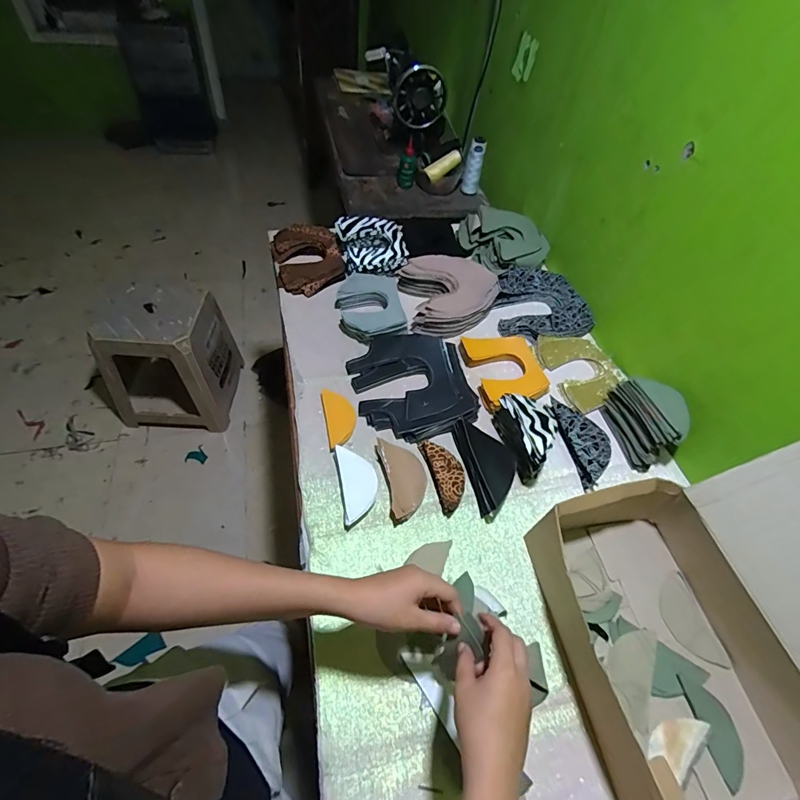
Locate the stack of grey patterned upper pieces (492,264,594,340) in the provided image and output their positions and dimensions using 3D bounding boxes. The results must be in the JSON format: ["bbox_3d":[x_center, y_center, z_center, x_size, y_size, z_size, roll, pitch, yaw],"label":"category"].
[{"bbox_3d":[0.288,-0.199,0.866,0.180,0.040,0.174,-3,55,-7],"label":"stack of grey patterned upper pieces"}]

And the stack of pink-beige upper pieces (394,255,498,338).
[{"bbox_3d":[0.099,-0.214,0.843,0.183,0.053,0.177,-7,55,-10],"label":"stack of pink-beige upper pieces"}]

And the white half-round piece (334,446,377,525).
[{"bbox_3d":[-0.060,0.121,0.614,0.056,0.006,0.111,2,53,-25],"label":"white half-round piece"}]

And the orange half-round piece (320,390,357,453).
[{"bbox_3d":[-0.095,0.029,0.677,0.049,0.014,0.113,-9,56,-11],"label":"orange half-round piece"}]

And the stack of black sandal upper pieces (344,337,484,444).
[{"bbox_3d":[0.021,-0.032,0.715,0.188,0.031,0.204,-11,56,-12],"label":"stack of black sandal upper pieces"}]

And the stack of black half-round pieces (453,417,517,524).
[{"bbox_3d":[0.136,0.099,0.639,0.072,0.038,0.147,-9,56,-11],"label":"stack of black half-round pieces"}]

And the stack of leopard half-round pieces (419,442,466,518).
[{"bbox_3d":[0.070,0.112,0.635,0.047,0.021,0.115,-11,56,-12],"label":"stack of leopard half-round pieces"}]

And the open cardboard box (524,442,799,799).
[{"bbox_3d":[0.365,0.229,0.435,0.329,0.240,0.335,-9,56,-11],"label":"open cardboard box"}]

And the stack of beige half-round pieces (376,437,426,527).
[{"bbox_3d":[0.006,0.114,0.620,0.061,0.023,0.123,-8,55,-10],"label":"stack of beige half-round pieces"}]

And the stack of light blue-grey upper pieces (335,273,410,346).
[{"bbox_3d":[-0.054,-0.179,0.816,0.139,0.032,0.160,3,54,-3],"label":"stack of light blue-grey upper pieces"}]

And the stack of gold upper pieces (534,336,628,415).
[{"bbox_3d":[0.333,-0.060,0.786,0.134,0.022,0.162,-20,58,-18],"label":"stack of gold upper pieces"}]

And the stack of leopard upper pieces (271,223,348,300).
[{"bbox_3d":[-0.193,-0.297,0.886,0.138,0.041,0.178,-10,56,-12],"label":"stack of leopard upper pieces"}]

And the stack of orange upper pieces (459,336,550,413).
[{"bbox_3d":[0.189,-0.057,0.760,0.127,0.027,0.165,-11,56,-12],"label":"stack of orange upper pieces"}]

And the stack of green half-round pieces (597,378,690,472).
[{"bbox_3d":[0.398,0.029,0.679,0.069,0.090,0.131,-5,55,-9],"label":"stack of green half-round pieces"}]

